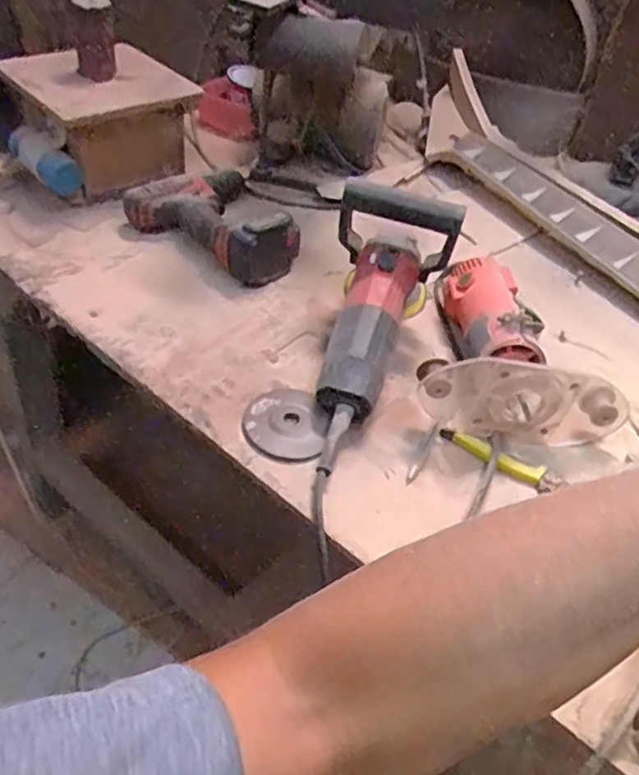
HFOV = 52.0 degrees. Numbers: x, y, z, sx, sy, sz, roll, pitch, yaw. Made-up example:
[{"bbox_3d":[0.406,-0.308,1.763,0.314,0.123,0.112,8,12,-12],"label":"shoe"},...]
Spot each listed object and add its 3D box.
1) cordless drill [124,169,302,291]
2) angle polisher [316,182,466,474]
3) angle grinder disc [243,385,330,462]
[{"bbox_3d":[-0.125,-0.220,0.835,0.172,0.069,0.223,-30,56,-32],"label":"cordless drill"},{"bbox_3d":[0.067,-0.074,0.645,0.117,0.155,0.302,9,45,1],"label":"angle polisher"},{"bbox_3d":[-0.032,0.032,0.632,0.080,0.011,0.087,4,45,-4],"label":"angle grinder disc"}]

